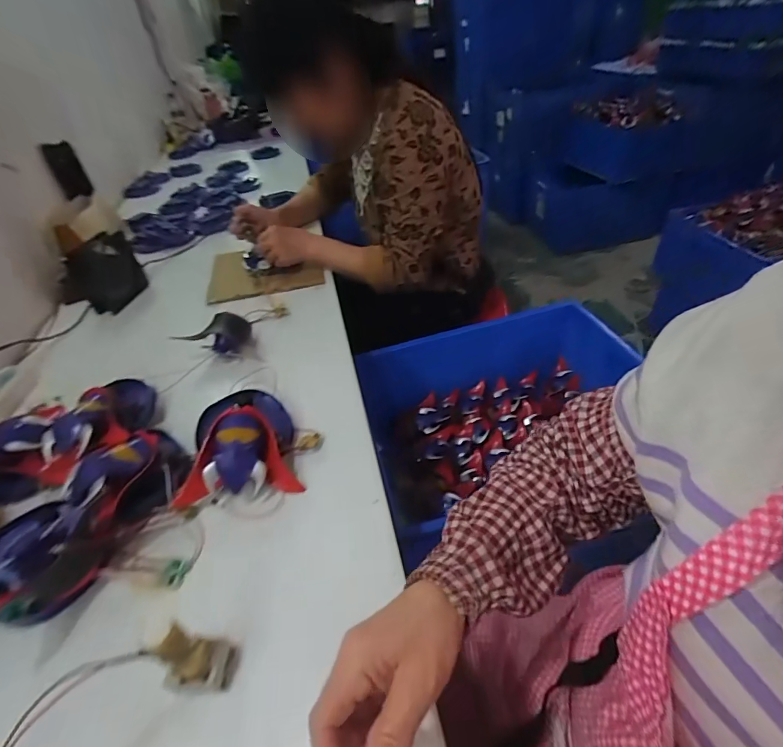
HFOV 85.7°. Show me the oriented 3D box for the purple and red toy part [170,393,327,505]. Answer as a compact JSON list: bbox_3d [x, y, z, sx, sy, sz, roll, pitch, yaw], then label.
[{"bbox_3d":[-0.163,0.073,0.487,0.139,0.071,0.132,-6,40,2],"label":"purple and red toy part"}]

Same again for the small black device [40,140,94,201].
[{"bbox_3d":[-0.760,-0.476,0.993,0.021,0.129,0.070,36,53,14],"label":"small black device"}]

